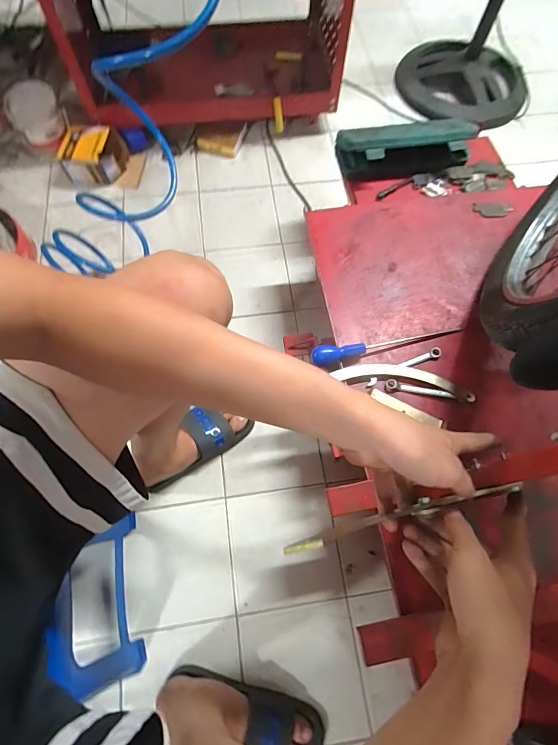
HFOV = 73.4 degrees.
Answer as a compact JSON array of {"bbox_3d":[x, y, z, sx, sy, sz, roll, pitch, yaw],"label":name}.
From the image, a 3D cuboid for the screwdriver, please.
[{"bbox_3d":[0.188,-0.055,0.653,0.276,0.028,0.028,-14,70,-7],"label":"screwdriver"}]

